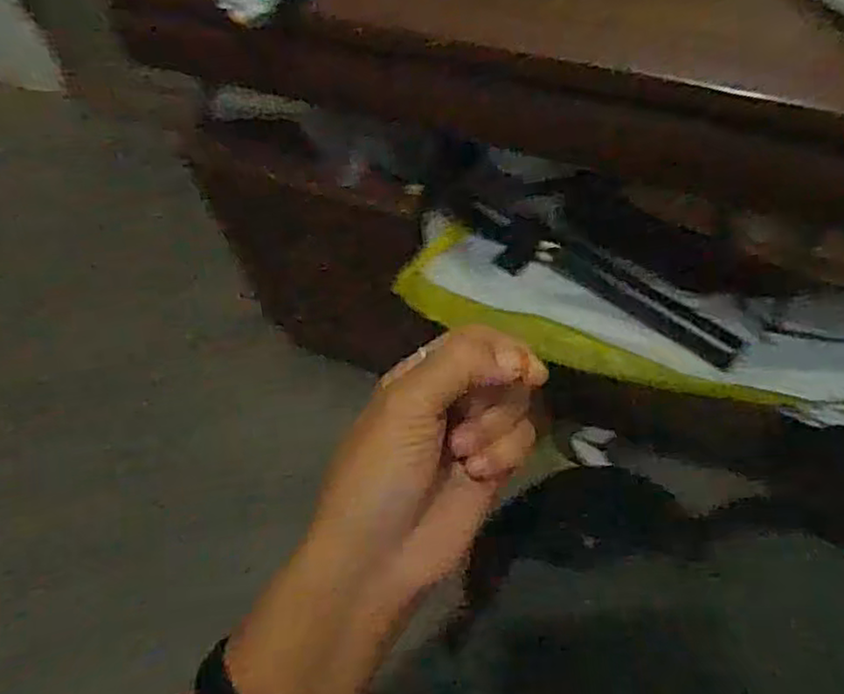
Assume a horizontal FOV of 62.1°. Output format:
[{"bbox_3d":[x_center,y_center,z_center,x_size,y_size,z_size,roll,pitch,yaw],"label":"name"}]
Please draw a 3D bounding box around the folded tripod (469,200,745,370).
[{"bbox_3d":[0.182,-0.071,0.742,0.319,0.049,0.051,30,61,10],"label":"folded tripod"}]

